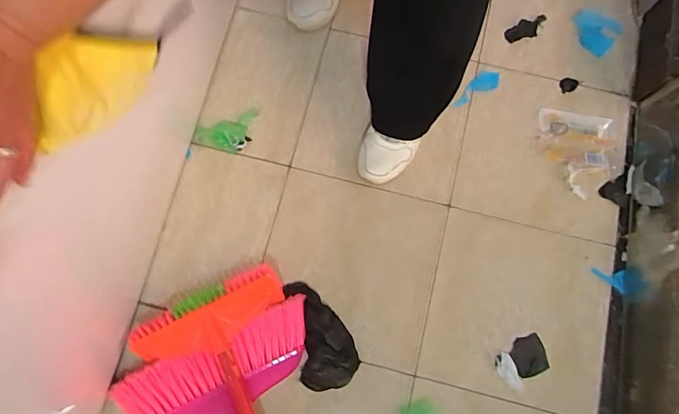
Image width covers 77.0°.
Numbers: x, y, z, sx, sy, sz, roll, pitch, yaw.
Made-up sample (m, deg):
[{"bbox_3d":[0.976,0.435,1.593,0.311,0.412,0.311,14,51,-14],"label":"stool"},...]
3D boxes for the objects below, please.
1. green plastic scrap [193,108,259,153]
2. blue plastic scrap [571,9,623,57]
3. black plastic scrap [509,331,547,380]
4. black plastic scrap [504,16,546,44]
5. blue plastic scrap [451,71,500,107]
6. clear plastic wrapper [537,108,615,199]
[{"bbox_3d":[-0.204,-0.134,0.799,0.124,0.021,0.068,-25,78,-5],"label":"green plastic scrap"},{"bbox_3d":[0.514,-0.361,0.850,0.099,0.039,0.090,42,81,10],"label":"blue plastic scrap"},{"bbox_3d":[0.313,0.246,0.707,0.057,0.007,0.059,-23,78,-4],"label":"black plastic scrap"},{"bbox_3d":[0.370,-0.357,0.852,0.081,0.022,0.041,-14,77,-2],"label":"black plastic scrap"},{"bbox_3d":[0.264,-0.234,0.833,0.103,0.009,0.041,-25,78,-5],"label":"blue plastic scrap"},{"bbox_3d":[0.434,-0.105,0.790,0.131,0.010,0.162,13,77,4],"label":"clear plastic wrapper"}]

